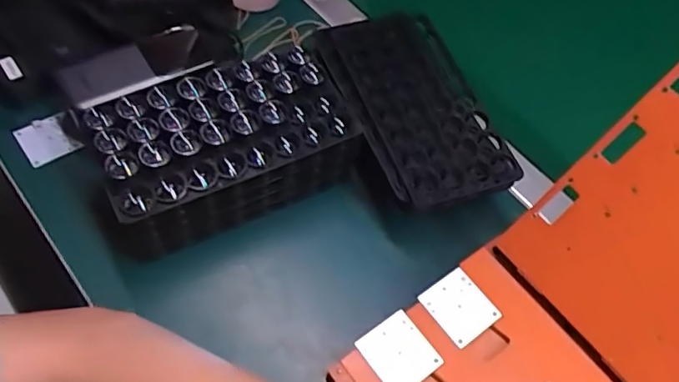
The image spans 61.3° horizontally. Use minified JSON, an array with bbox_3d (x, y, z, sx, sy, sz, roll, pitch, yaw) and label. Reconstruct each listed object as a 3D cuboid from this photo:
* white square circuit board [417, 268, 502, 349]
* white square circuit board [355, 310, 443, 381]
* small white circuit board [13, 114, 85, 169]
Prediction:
[{"bbox_3d":[0.091,0.088,0.434,0.045,0.005,0.048,-30,66,-23],"label":"white square circuit board"},{"bbox_3d":[0.043,0.116,0.411,0.045,0.004,0.048,-29,71,-26],"label":"white square circuit board"},{"bbox_3d":[-0.253,-0.044,0.498,0.041,0.005,0.046,-31,69,-27],"label":"small white circuit board"}]

